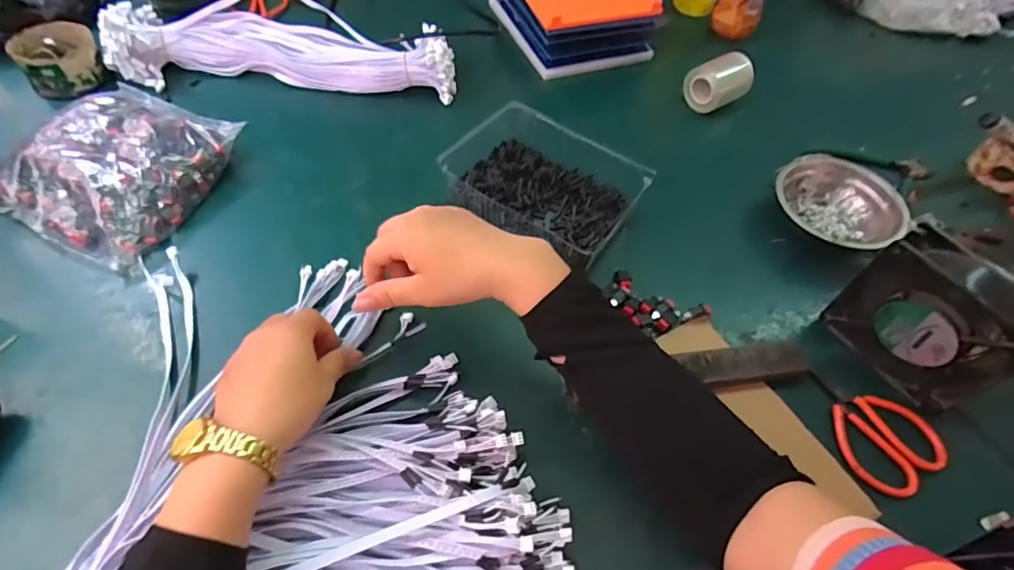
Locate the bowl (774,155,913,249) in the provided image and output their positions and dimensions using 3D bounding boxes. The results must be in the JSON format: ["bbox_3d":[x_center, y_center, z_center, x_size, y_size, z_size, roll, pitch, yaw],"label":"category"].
[{"bbox_3d":[0.350,-0.083,0.561,0.125,0.041,0.125,2,55,-3],"label":"bowl"}]

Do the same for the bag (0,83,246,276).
[{"bbox_3d":[-0.388,-0.122,0.519,0.180,0.049,0.188,21,56,10],"label":"bag"}]

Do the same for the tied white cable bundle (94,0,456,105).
[{"bbox_3d":[-0.266,-0.291,0.638,0.401,0.071,0.105,1,55,-3],"label":"tied white cable bundle"}]

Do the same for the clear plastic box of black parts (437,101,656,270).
[{"bbox_3d":[0.036,-0.101,0.541,0.187,0.063,0.138,31,59,17],"label":"clear plastic box of black parts"}]

